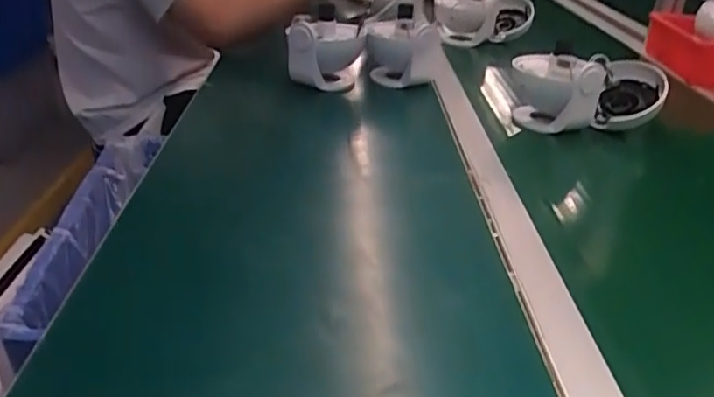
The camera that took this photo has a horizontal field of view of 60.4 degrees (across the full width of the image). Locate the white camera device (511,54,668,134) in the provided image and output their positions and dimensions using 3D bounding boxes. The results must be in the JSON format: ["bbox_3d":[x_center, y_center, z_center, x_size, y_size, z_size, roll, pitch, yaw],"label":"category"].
[{"bbox_3d":[0.306,-0.138,0.805,0.184,0.100,0.093,-3,29,-12],"label":"white camera device"}]

